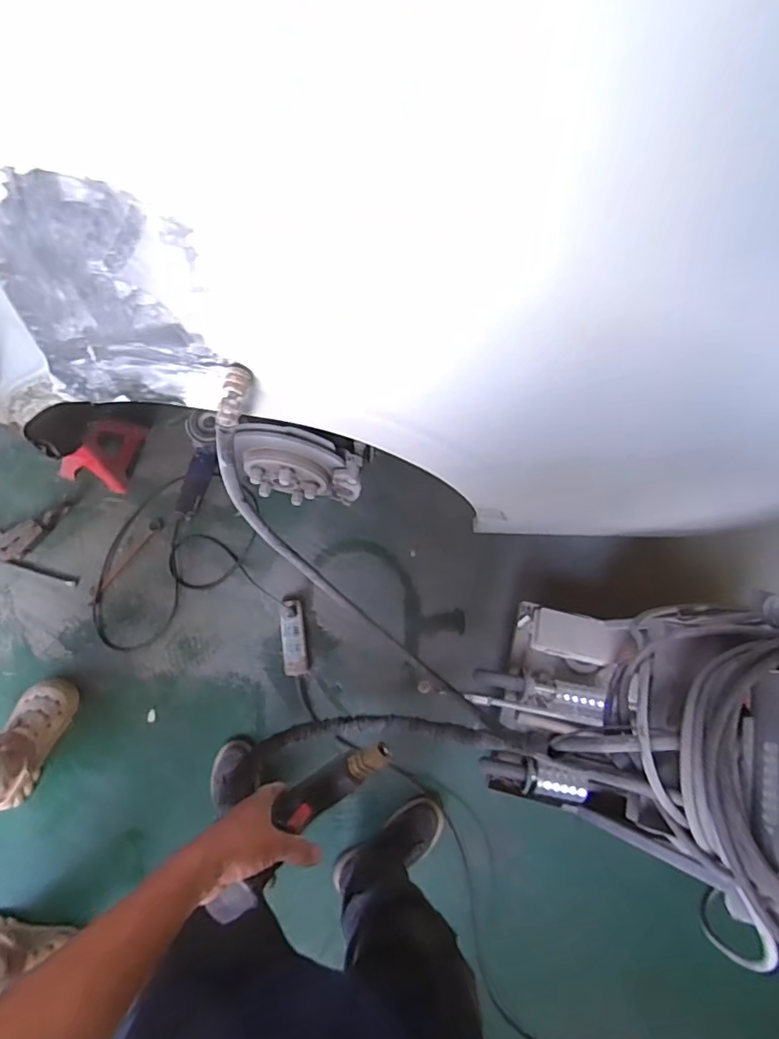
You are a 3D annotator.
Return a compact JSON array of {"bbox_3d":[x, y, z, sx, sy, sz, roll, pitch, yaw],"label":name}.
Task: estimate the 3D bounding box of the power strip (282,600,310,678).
[{"bbox_3d":[-0.228,0.283,1.354,0.056,0.033,0.180,-6,75,-3],"label":"power strip"}]

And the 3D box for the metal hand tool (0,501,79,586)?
[{"bbox_3d":[-0.898,0.062,1.373,0.259,0.023,0.199,-4,75,-2],"label":"metal hand tool"}]

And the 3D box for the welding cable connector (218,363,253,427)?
[{"bbox_3d":[-0.154,-0.123,0.558,0.021,0.018,0.062,14,75,2],"label":"welding cable connector"}]

